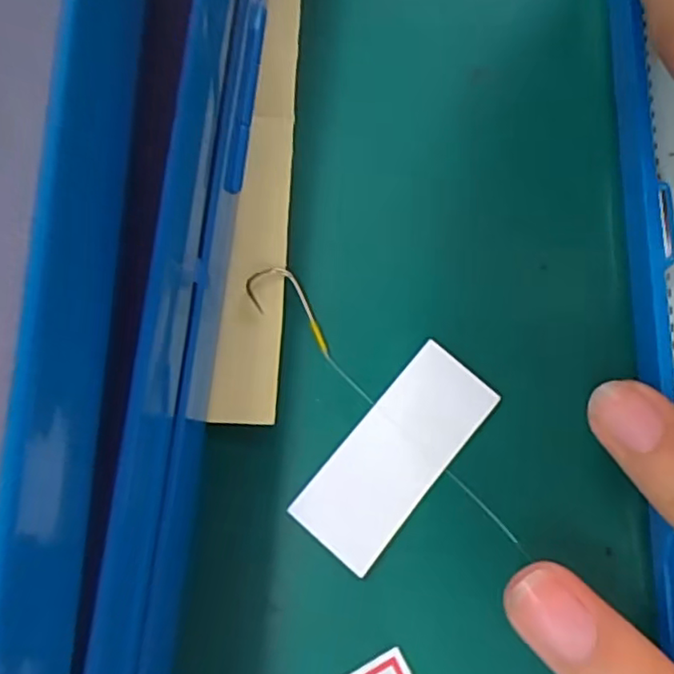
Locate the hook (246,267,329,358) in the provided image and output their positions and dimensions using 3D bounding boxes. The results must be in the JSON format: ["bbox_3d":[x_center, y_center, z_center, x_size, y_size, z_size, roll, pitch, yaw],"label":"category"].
[{"bbox_3d":[-0.010,-0.005,0.136,0.010,0.004,0.022,-31,89,-11],"label":"hook"}]

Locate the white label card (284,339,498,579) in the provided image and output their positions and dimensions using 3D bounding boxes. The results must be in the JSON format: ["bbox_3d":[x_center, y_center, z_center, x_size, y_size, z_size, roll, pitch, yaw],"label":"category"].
[{"bbox_3d":[0.012,0.024,0.131,0.019,0.004,0.045,40,80,8],"label":"white label card"}]

